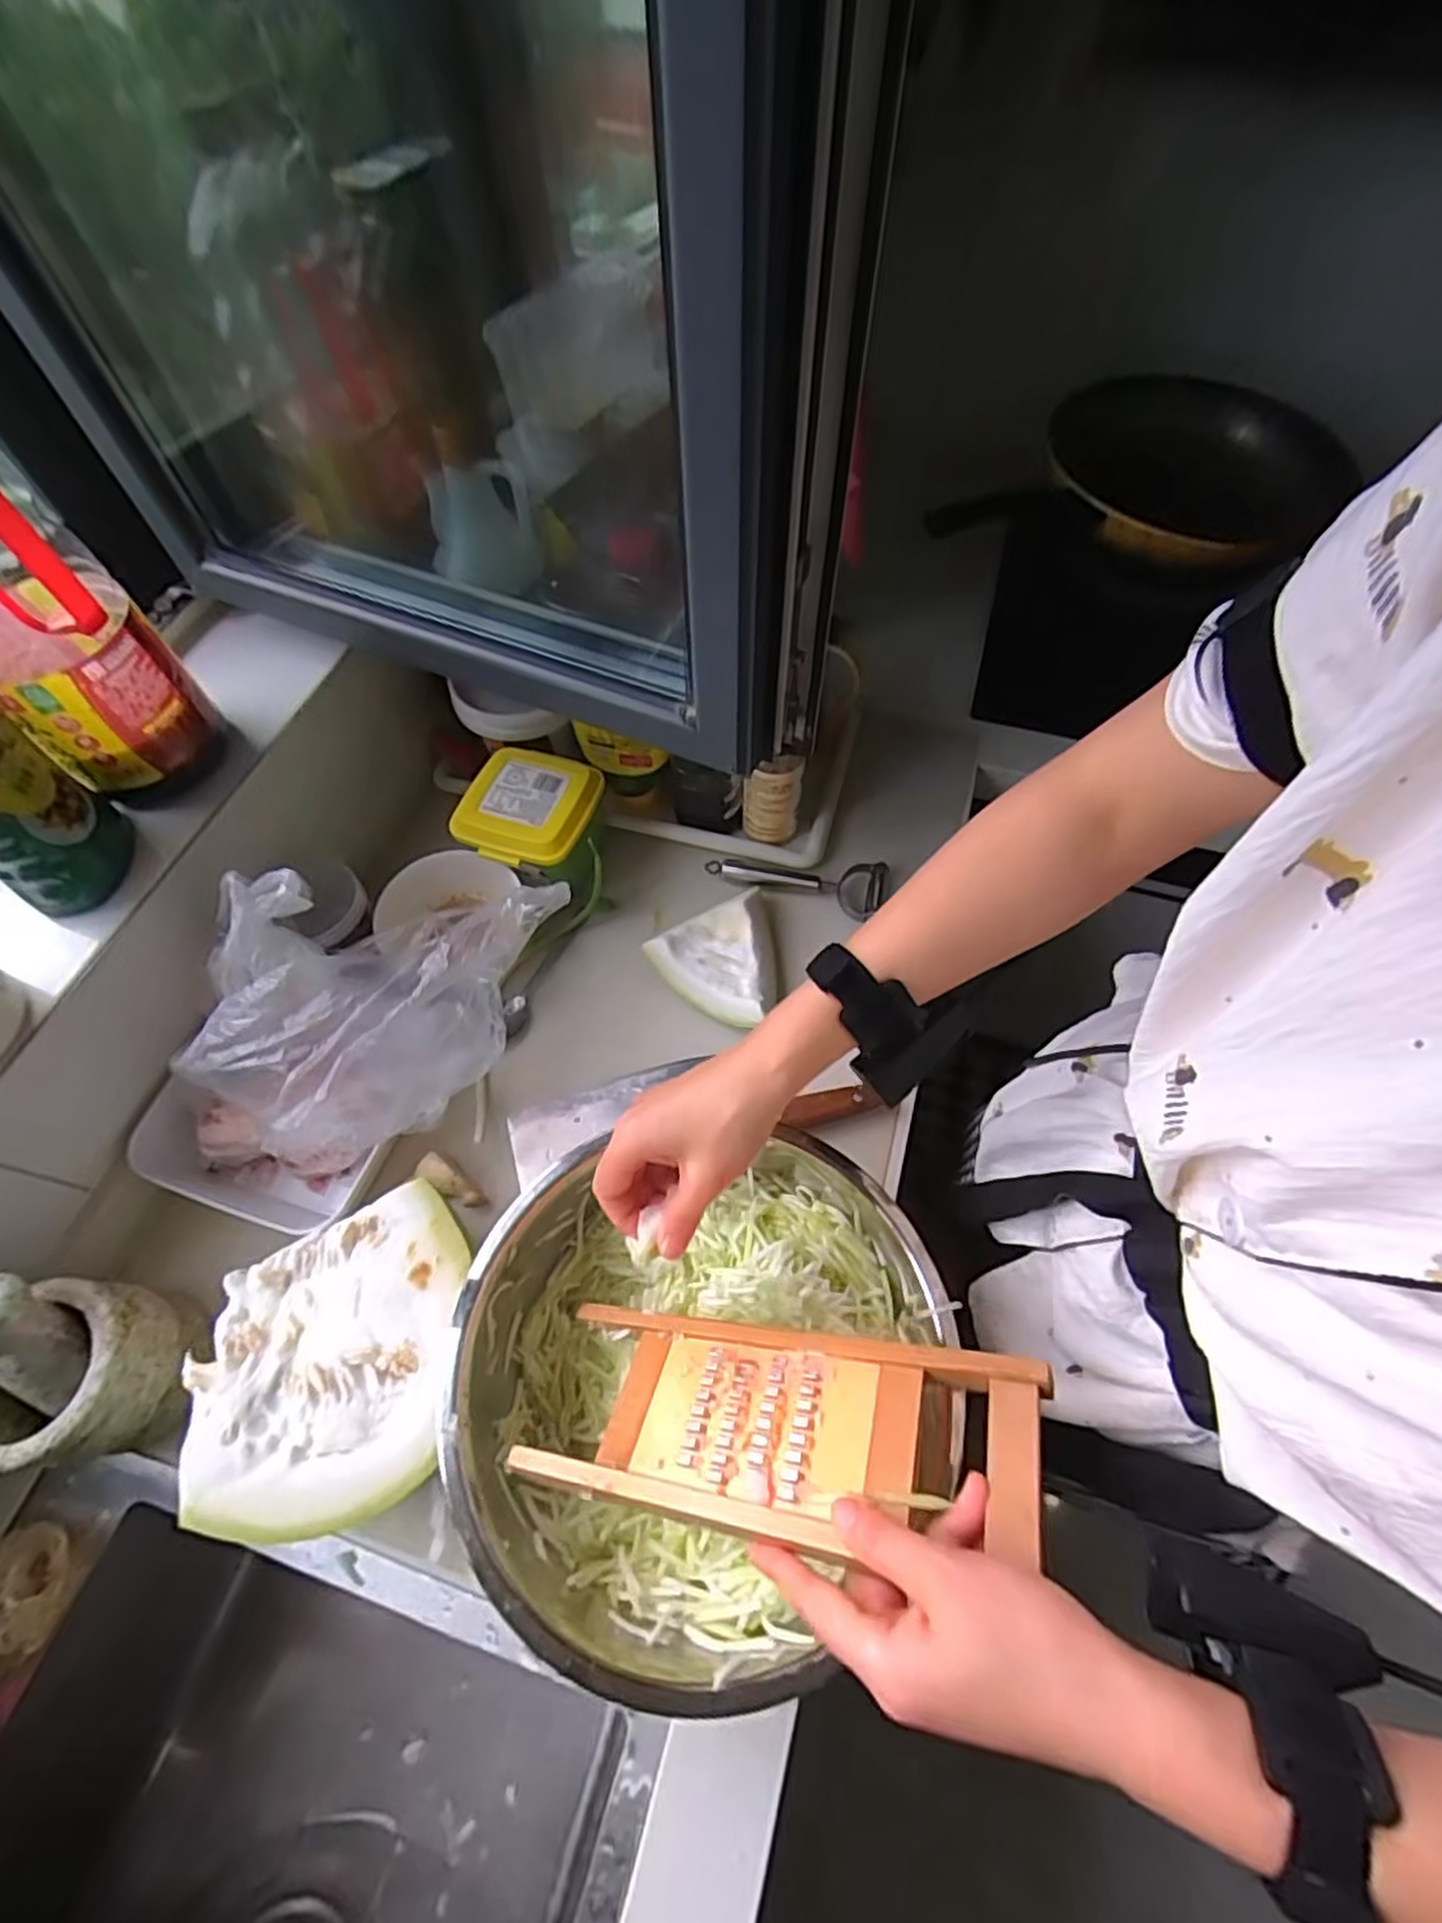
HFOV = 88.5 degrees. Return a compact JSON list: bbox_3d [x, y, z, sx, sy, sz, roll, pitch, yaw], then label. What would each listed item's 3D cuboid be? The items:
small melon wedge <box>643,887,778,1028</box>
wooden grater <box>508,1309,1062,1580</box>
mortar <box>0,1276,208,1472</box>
[{"bbox_3d":[0.009,0.004,0.659,0.111,0.040,0.117,-29,67,-15],"label":"small melon wedge"},{"bbox_3d":[0.024,0.237,0.378,0.256,0.016,0.095,-6,36,27],"label":"wooden grater"},{"bbox_3d":[-0.406,0.268,0.482,0.093,0.106,0.097,1,63,-1],"label":"mortar"}]

